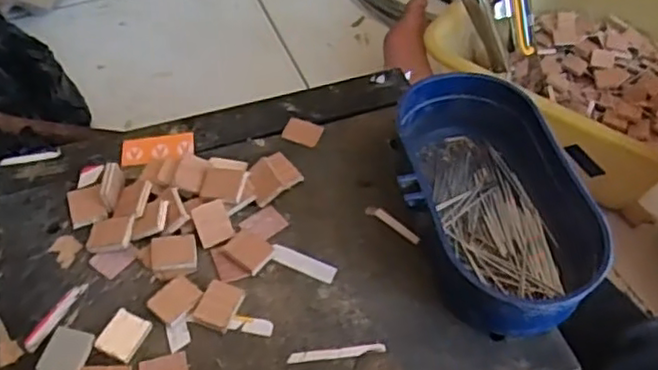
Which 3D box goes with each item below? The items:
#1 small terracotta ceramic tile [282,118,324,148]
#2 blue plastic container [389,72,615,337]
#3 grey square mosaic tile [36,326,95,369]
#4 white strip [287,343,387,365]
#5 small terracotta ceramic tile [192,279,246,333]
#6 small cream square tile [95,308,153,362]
[{"bbox_3d":[-0.017,-0.036,0.428,0.024,0.004,0.021,17,54,13],"label":"small terracotta ceramic tile"},{"bbox_3d":[0.083,0.007,0.364,0.087,0.052,0.157,-10,52,-8],"label":"blue plastic container"},{"bbox_3d":[-0.132,0.086,0.330,0.021,0.008,0.026,11,52,8],"label":"grey square mosaic tile"},{"bbox_3d":[0.004,0.086,0.334,0.049,0.004,0.006,-6,52,-5],"label":"white strip"},{"bbox_3d":[-0.059,0.064,0.346,0.020,0.004,0.025,19,54,14],"label":"small terracotta ceramic tile"},{"bbox_3d":[-0.106,0.078,0.337,0.021,0.005,0.024,20,54,15],"label":"small cream square tile"}]

